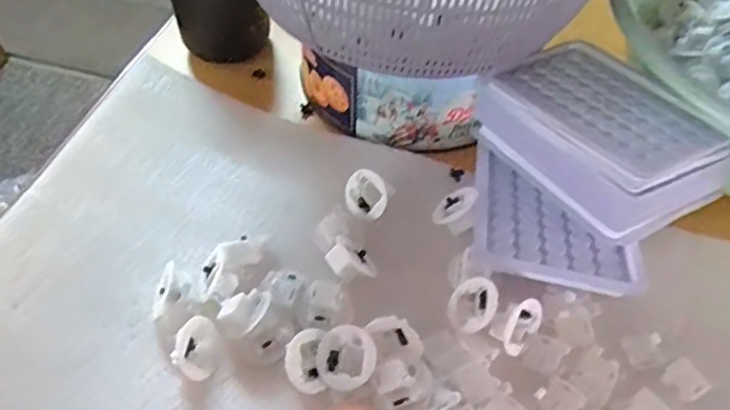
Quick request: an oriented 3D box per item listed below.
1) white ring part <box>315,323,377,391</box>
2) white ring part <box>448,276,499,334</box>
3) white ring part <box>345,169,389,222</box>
[{"bbox_3d":[-0.010,0.081,0.319,0.030,0.013,0.031,0,53,0],"label":"white ring part"},{"bbox_3d":[0.061,0.057,0.340,0.031,0.004,0.035,-18,46,37],"label":"white ring part"},{"bbox_3d":[0.001,-0.007,0.389,0.030,0.029,0.011,26,16,25],"label":"white ring part"}]

